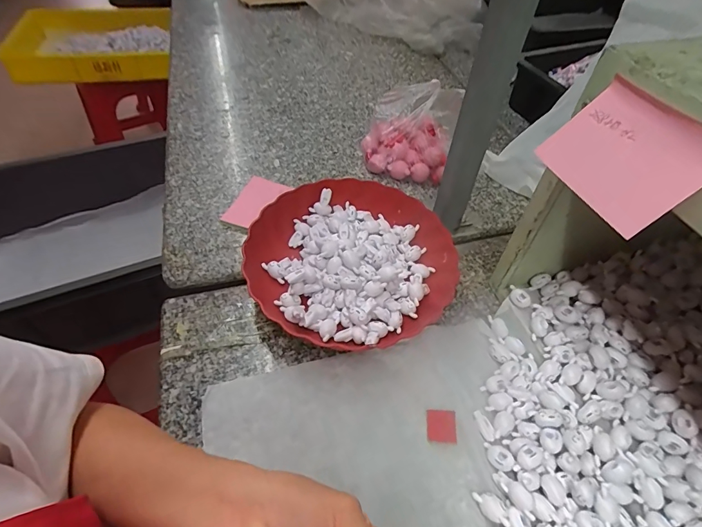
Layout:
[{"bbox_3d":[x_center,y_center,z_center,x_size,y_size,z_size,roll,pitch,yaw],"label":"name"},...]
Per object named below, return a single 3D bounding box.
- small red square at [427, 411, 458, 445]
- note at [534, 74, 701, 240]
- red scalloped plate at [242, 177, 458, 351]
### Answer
[{"bbox_3d":[0.088,0.157,0.382,0.027,0.007,0.029,3,49,2],"label":"small red square"},{"bbox_3d":[0.185,-0.075,0.271,0.006,0.070,0.101,18,37,-38],"label":"note"},{"bbox_3d":[0.002,-0.008,0.484,0.235,0.053,0.226,0,49,0],"label":"red scalloped plate"}]

